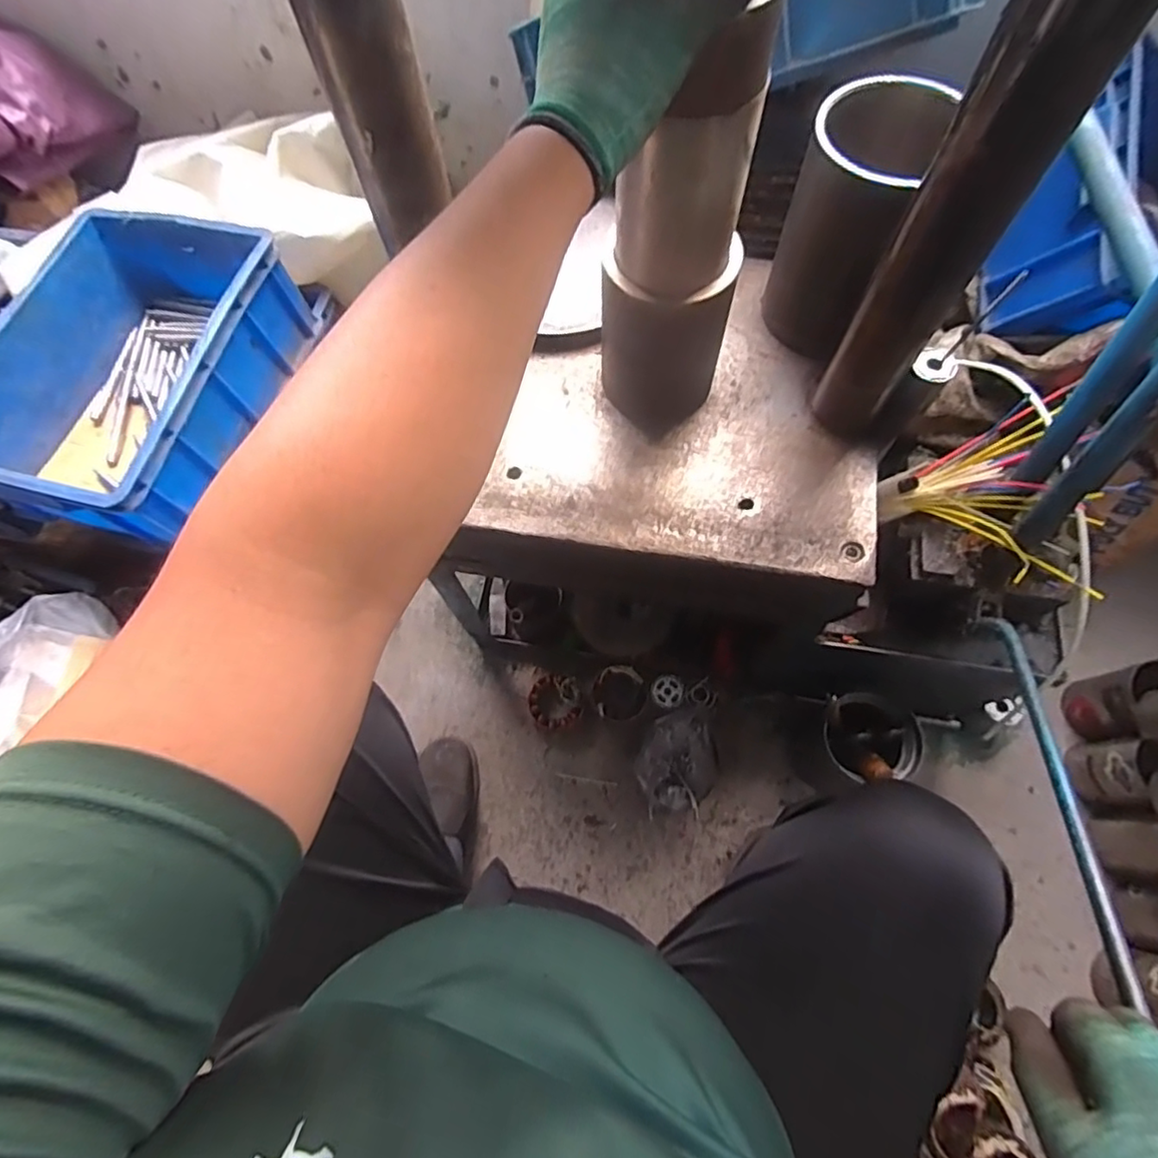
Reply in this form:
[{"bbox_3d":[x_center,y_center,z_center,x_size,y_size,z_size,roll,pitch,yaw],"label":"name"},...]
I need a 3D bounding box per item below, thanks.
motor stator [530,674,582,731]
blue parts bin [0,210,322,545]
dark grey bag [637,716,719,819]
[{"bbox_3d":[-0.037,0.191,0.918,0.077,0.044,0.079,-1,68,2],"label":"motor stator"},{"bbox_3d":[-0.555,-0.256,0.753,0.287,0.148,0.396,14,70,8],"label":"blue parts bin"},{"bbox_3d":[0.144,0.269,0.864,0.113,0.060,0.147,17,70,9],"label":"dark grey bag"}]

